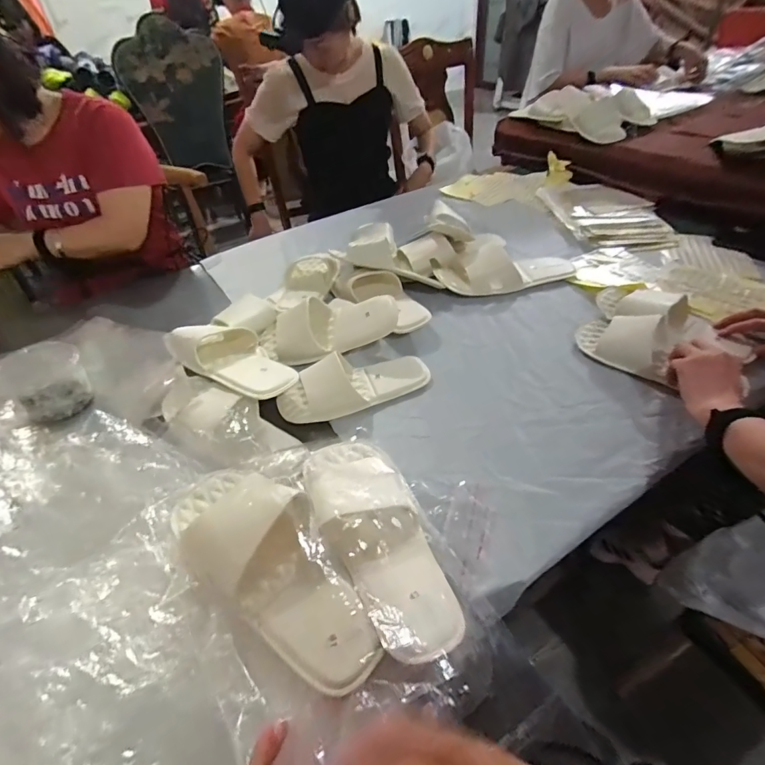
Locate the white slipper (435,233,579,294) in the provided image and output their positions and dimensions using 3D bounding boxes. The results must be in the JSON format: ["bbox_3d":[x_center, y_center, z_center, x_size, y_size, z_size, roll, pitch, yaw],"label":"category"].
[{"bbox_3d":[0.236,-0.232,0.824,0.258,0.065,0.118,-8,43,-3],"label":"white slipper"}]

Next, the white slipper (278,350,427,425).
[{"bbox_3d":[-0.044,-0.004,0.646,0.231,0.057,0.089,-18,45,-14],"label":"white slipper"}]

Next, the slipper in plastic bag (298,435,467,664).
[{"bbox_3d":[-0.009,0.144,0.455,0.104,0.089,0.263,-21,45,-16],"label":"slipper in plastic bag"}]

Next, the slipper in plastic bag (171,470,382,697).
[{"bbox_3d":[-0.110,0.176,0.426,0.265,0.074,0.110,39,57,22],"label":"slipper in plastic bag"}]

